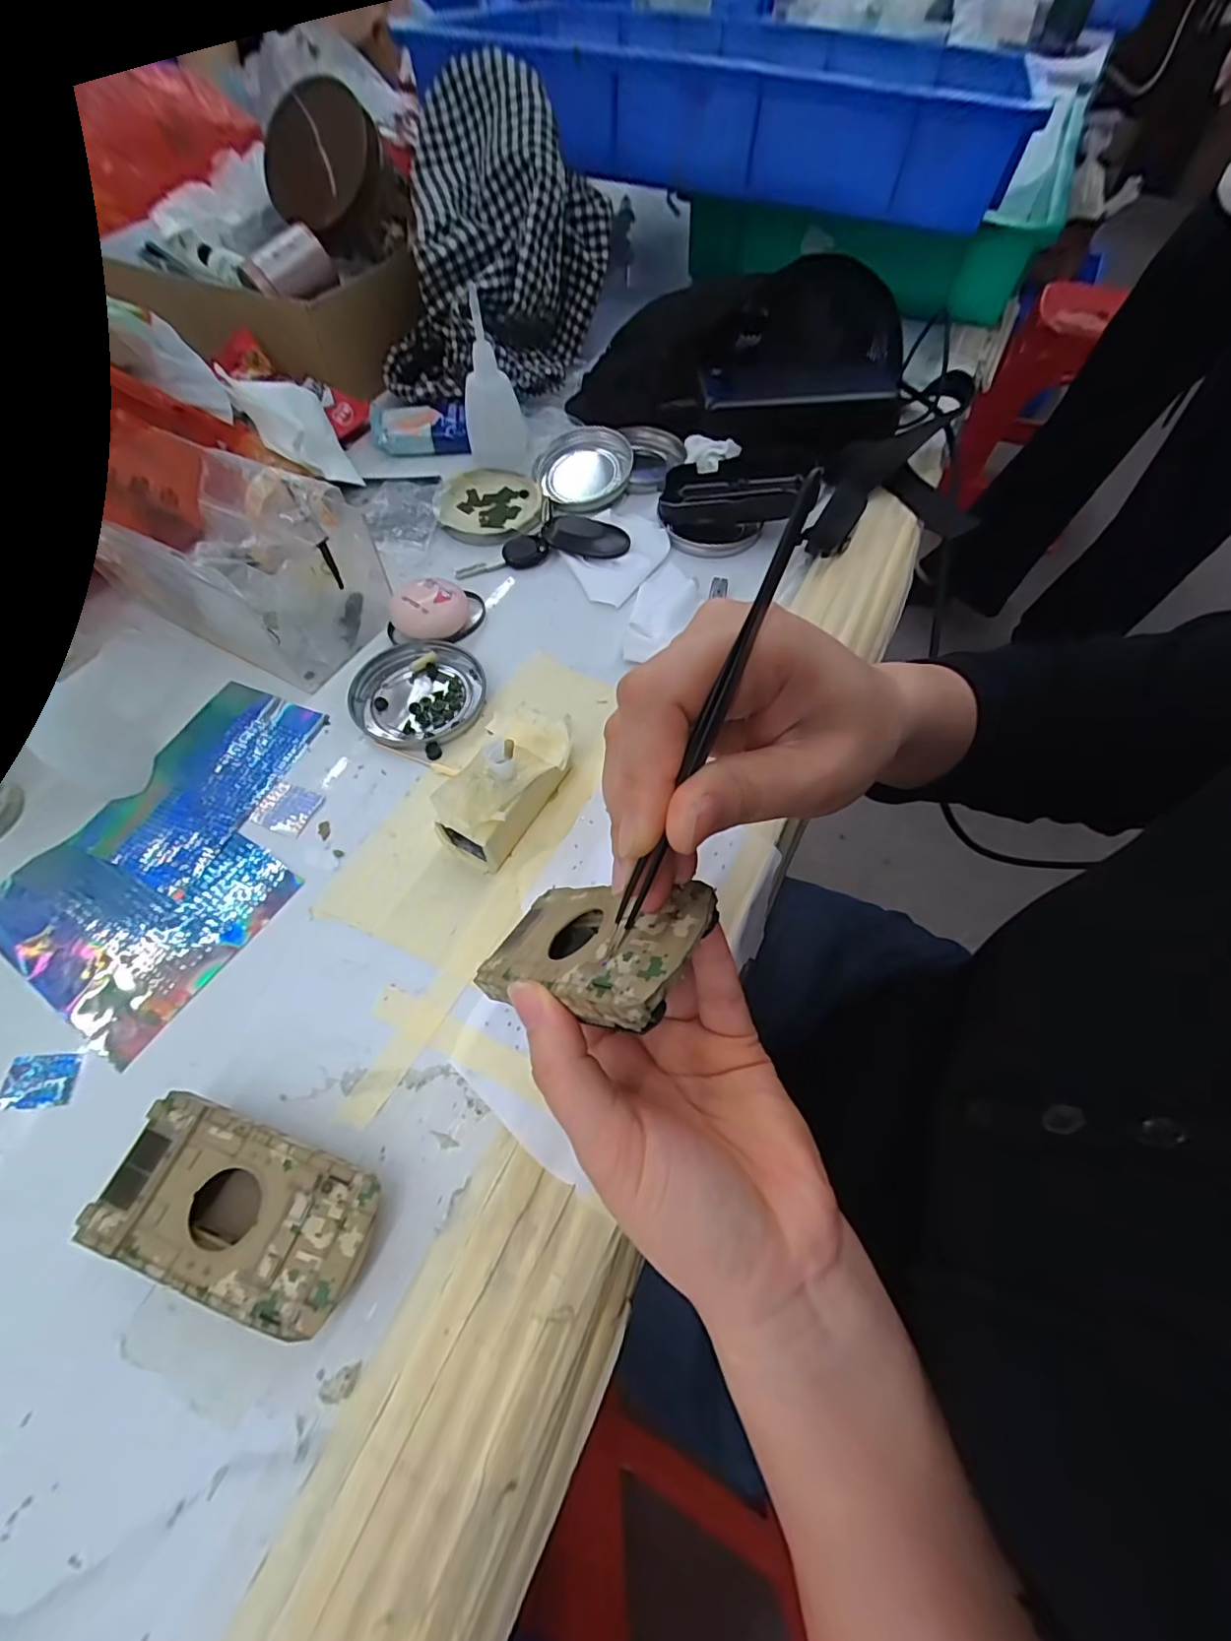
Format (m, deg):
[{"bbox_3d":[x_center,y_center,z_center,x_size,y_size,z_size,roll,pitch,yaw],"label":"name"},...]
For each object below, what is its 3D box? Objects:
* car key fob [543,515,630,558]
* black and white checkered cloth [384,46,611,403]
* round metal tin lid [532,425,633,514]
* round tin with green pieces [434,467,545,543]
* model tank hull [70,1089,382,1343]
[{"bbox_3d":[-0.022,-0.209,0.404,0.062,0.011,0.039,6,63,1],"label":"car key fob"},{"bbox_3d":[-0.102,-0.472,0.459,0.168,0.147,0.202,9,63,3],"label":"black and white checkered cloth"},{"bbox_3d":[-0.029,-0.278,0.434,0.074,0.016,0.084,31,66,13],"label":"round metal tin lid"},{"bbox_3d":[-0.097,-0.239,0.424,0.077,0.013,0.083,-14,64,-9],"label":"round tin with green pieces"},{"bbox_3d":[-0.138,0.146,0.210,0.096,0.025,0.050,18,64,7],"label":"model tank hull"}]

